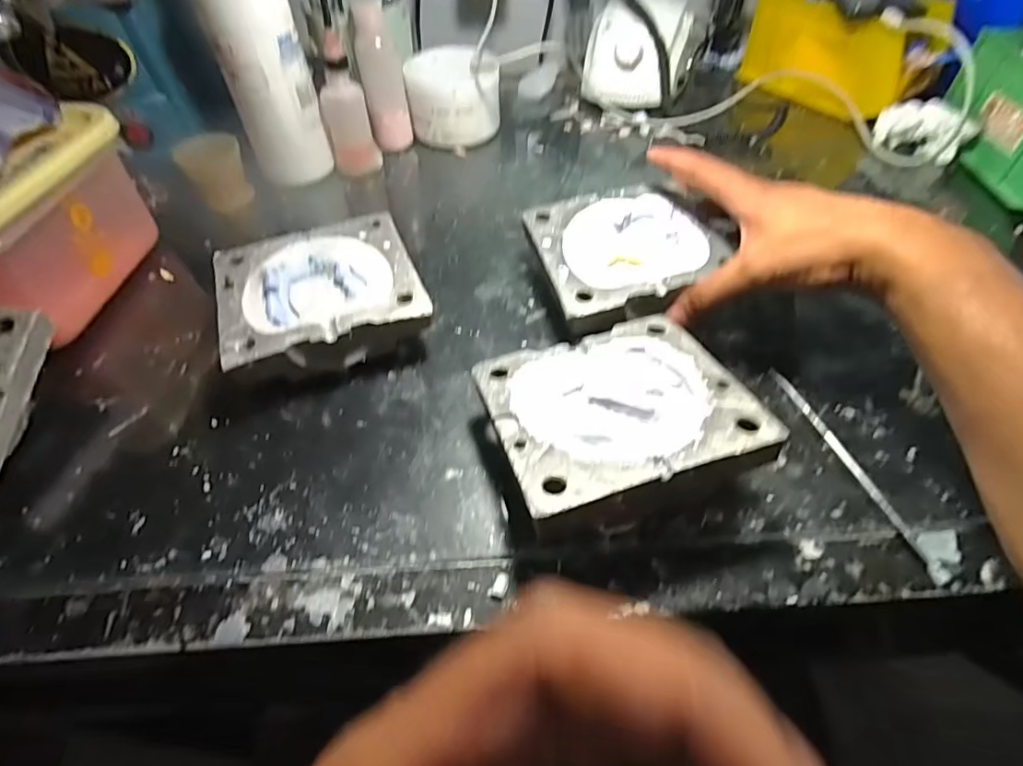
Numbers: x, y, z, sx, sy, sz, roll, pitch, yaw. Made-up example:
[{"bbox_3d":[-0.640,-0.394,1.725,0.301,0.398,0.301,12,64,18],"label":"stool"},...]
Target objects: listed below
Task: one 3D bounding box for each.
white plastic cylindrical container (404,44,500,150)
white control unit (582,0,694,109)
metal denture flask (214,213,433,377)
[{"bbox_3d":[-0.058,-0.290,0.535,0.088,0.066,0.109,-8,52,-5],"label":"white plastic cylindrical container"},{"bbox_3d":[0.135,-0.345,0.566,0.111,0.081,0.102,4,52,5],"label":"white control unit"},{"bbox_3d":[-0.128,-0.055,0.371,0.129,0.045,0.123,-17,53,-10],"label":"metal denture flask"}]

